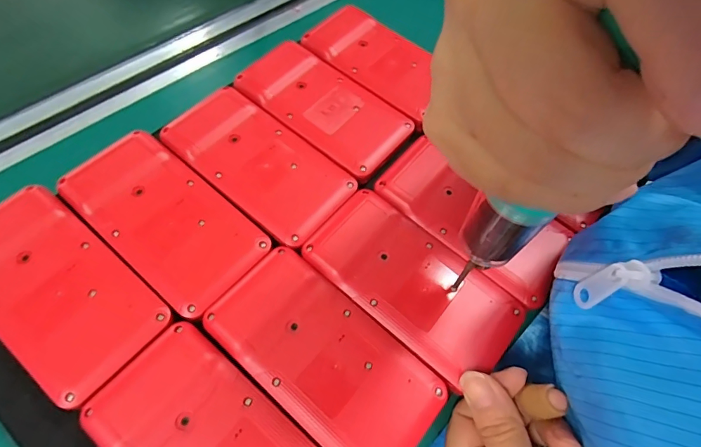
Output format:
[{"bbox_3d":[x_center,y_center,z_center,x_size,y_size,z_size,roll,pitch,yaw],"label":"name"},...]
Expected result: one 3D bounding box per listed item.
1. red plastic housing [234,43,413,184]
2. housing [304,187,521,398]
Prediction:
[{"bbox_3d":[-0.019,-0.078,0.300,0.119,0.029,0.062,37,65,15],"label":"red plastic housing"},{"bbox_3d":[0.036,0.033,0.237,0.117,0.013,0.059,37,65,16],"label":"housing"}]

